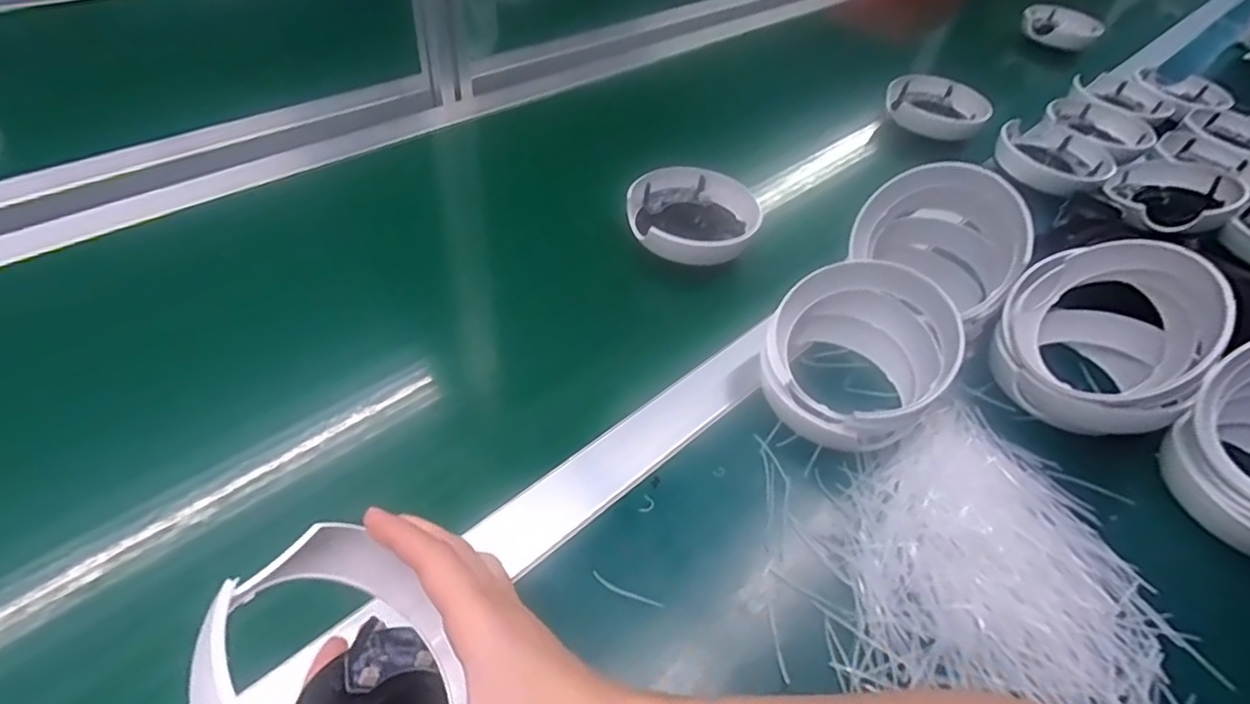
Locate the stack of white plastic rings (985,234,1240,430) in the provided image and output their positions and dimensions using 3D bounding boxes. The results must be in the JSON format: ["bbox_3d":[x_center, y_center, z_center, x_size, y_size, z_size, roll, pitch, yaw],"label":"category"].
[{"bbox_3d":[0.354,-0.017,0.460,0.124,0.123,0.124,-29,56,-30],"label":"stack of white plastic rings"}]

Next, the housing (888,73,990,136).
[{"bbox_3d":[0.392,-0.312,0.788,0.120,0.039,0.122,27,49,17],"label":"housing"}]

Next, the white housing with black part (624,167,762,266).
[{"bbox_3d":[0.059,-0.121,0.564,0.111,0.032,0.114,4,46,-4],"label":"white housing with black part"}]

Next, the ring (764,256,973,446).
[{"bbox_3d":[0.161,0.000,0.441,0.108,0.082,0.111,4,46,-4],"label":"ring"}]

